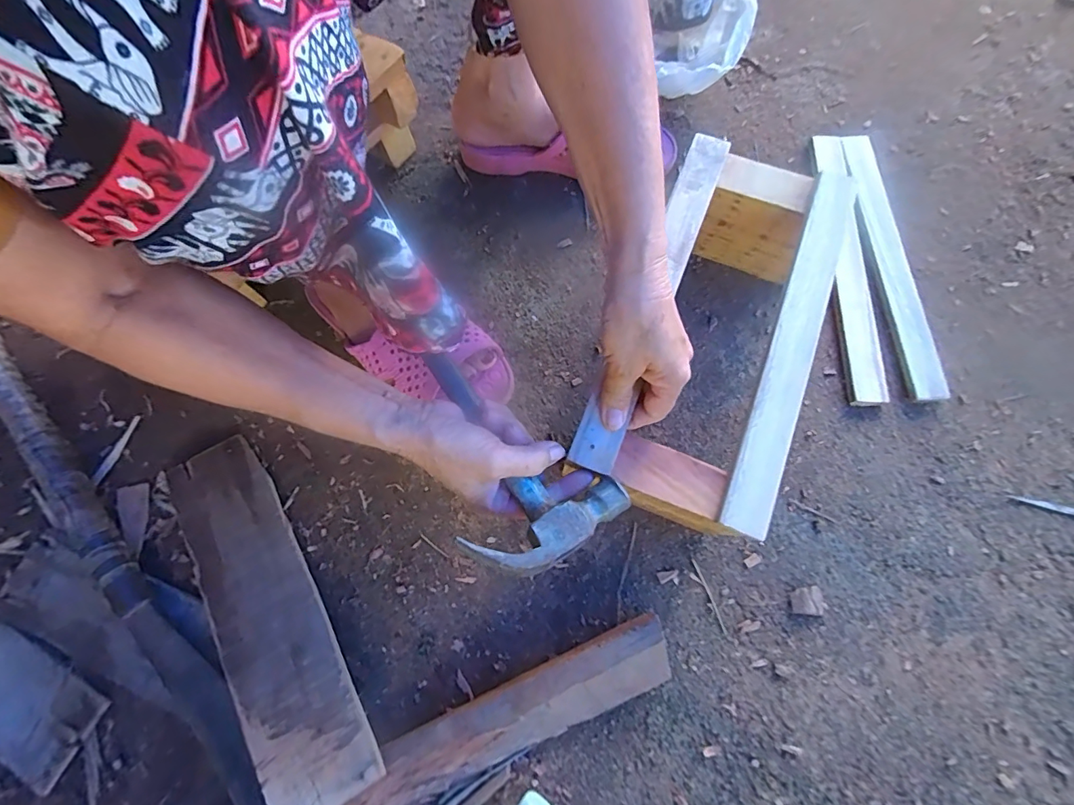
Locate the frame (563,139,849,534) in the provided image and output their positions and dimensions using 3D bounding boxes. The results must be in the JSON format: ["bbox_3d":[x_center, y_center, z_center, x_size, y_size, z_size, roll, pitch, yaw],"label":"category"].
[{"bbox_3d":[0.155,-0.057,0.425,0.149,0.126,0.322,21,71,8],"label":"frame"}]

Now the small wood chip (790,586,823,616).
[{"bbox_3d":[0.246,0.181,0.421,0.029,0.004,0.024,-2,74,1],"label":"small wood chip"}]

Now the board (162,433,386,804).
[{"bbox_3d":[-0.246,0.181,0.411,0.090,0.010,0.334,-32,70,-12],"label":"board"}]

